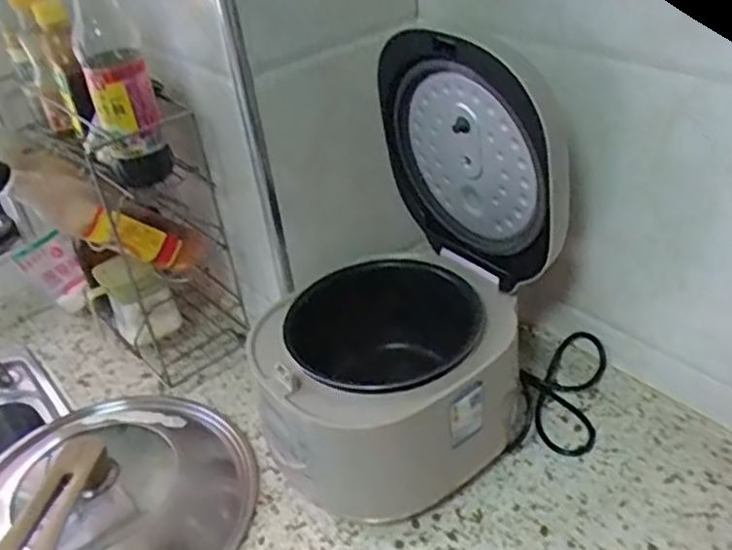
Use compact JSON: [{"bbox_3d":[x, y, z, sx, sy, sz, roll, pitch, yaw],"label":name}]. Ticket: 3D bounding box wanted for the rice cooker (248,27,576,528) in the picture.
[{"bbox_3d":[0.023,0.020,0.705,0.280,0.409,0.235,-32,41,-31],"label":"rice cooker"}]

